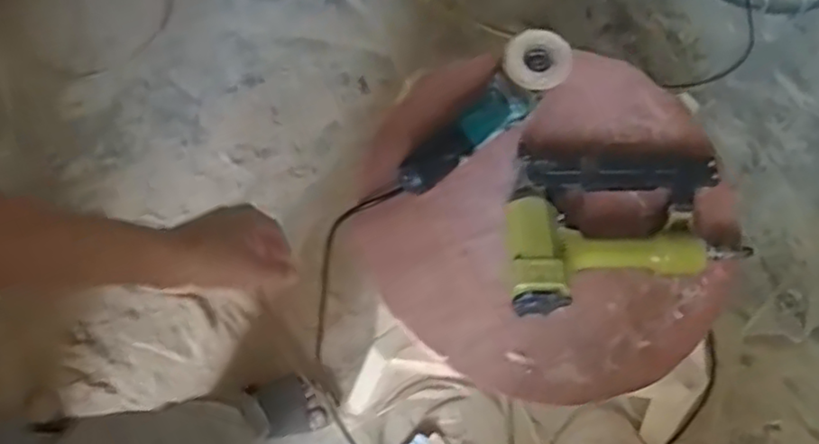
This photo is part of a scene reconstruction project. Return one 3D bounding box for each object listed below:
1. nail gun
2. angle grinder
[{"bbox_3d":[0.285,-0.002,0.909,0.317,0.068,0.233,-5,71,-2],"label":"nail gun"},{"bbox_3d":[0.104,-0.148,0.951,0.091,0.097,0.285,43,76,13],"label":"angle grinder"}]

